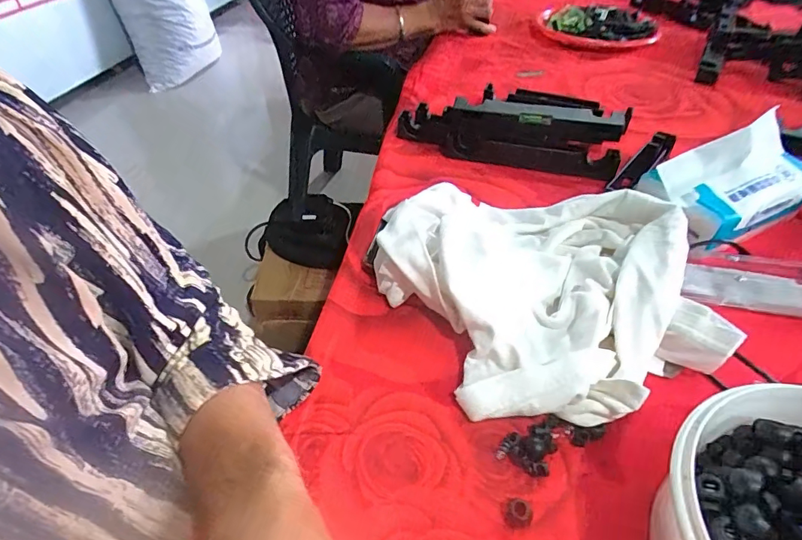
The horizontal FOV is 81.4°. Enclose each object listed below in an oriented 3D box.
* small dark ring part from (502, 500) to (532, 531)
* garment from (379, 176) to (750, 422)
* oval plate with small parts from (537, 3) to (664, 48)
[{"bbox_3d":[0.068,0.142,0.272,0.016,0.011,0.014,26,49,25],"label":"small dark ring part"},{"bbox_3d":[0.118,0.006,0.382,0.230,0.057,0.236,0,43,0],"label":"garment"},{"bbox_3d":[0.363,-0.460,0.882,0.226,0.038,0.163,27,49,26],"label":"oval plate with small parts"}]

